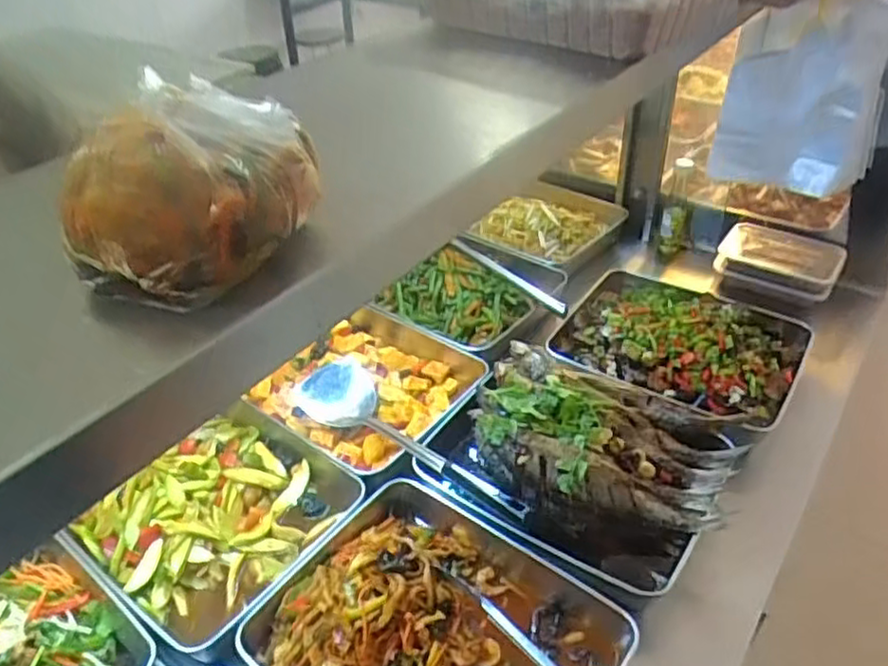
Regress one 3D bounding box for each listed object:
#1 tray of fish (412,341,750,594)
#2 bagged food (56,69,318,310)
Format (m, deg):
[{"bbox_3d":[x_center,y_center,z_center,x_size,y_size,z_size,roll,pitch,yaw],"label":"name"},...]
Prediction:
[{"bbox_3d":[0.148,0.138,0.770,0.301,0.113,0.242,22,44,28],"label":"tray of fish"},{"bbox_3d":[-0.130,-0.072,0.358,0.104,0.088,0.078,6,39,11],"label":"bagged food"}]

